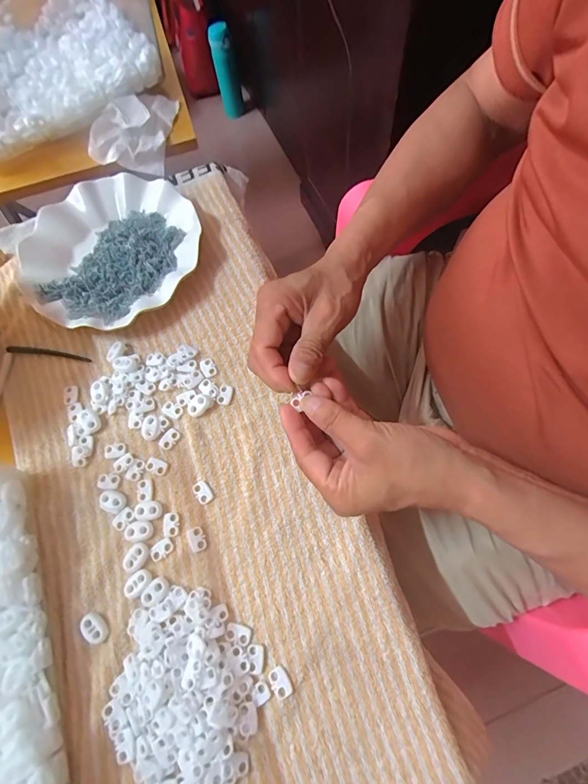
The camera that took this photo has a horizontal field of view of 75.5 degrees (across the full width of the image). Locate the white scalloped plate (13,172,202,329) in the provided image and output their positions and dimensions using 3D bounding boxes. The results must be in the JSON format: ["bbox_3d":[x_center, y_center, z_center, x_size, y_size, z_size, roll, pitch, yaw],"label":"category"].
[{"bbox_3d":[-0.187,-0.146,0.395,0.179,0.024,0.178,-1,69,3],"label":"white scalloped plate"}]

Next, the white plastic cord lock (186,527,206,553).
[{"bbox_3d":[-0.077,0.116,0.301,0.013,0.004,0.018,-30,70,-8],"label":"white plastic cord lock"}]

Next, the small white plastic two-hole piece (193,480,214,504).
[{"bbox_3d":[-0.076,0.083,0.314,0.013,0.004,0.019,-41,72,-12],"label":"small white plastic two-hole piece"}]

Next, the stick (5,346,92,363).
[{"bbox_3d":[-0.237,-0.038,0.368,0.083,0.005,0.009,6,69,5],"label":"stick"}]

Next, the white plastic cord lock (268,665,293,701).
[{"bbox_3d":[-0.009,0.202,0.264,0.013,0.004,0.018,-30,70,-8],"label":"white plastic cord lock"}]

